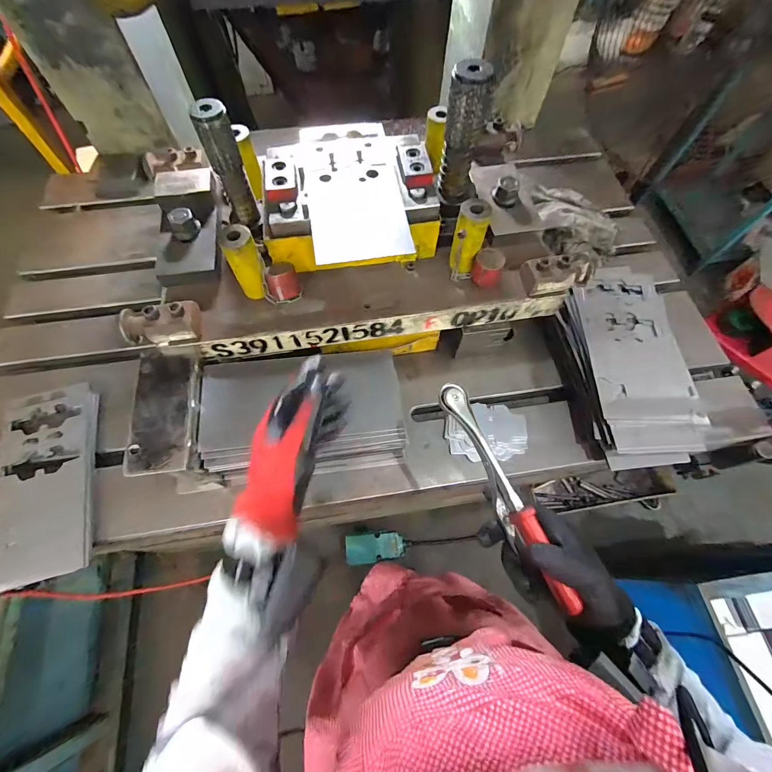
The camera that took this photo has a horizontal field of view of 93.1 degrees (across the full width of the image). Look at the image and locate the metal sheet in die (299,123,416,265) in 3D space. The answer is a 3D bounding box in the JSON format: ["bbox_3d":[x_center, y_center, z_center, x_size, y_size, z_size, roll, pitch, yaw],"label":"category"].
[{"bbox_3d":[-0.045,-0.271,0.490,0.122,0.011,0.248,-8,68,-6],"label":"metal sheet in die"}]

